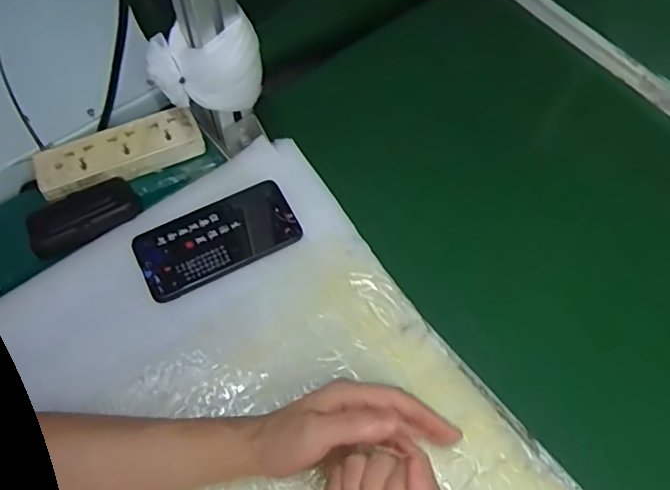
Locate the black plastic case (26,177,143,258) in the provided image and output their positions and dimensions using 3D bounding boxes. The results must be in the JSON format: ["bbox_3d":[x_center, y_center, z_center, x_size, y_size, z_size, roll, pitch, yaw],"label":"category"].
[{"bbox_3d":[-0.254,-0.030,0.565,0.106,0.020,0.053,-27,67,-14],"label":"black plastic case"}]

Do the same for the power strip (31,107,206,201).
[{"bbox_3d":[-0.227,-0.096,0.594,0.168,0.027,0.052,-22,66,-12],"label":"power strip"}]

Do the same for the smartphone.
[{"bbox_3d":[-0.116,-0.007,0.554,0.154,0.007,0.078,-25,67,-14],"label":"smartphone"}]

